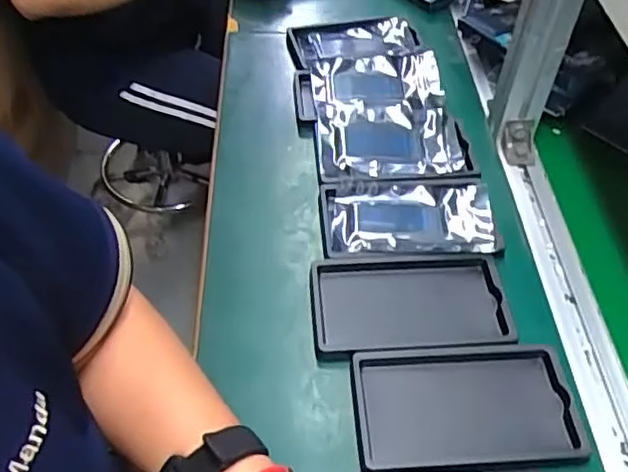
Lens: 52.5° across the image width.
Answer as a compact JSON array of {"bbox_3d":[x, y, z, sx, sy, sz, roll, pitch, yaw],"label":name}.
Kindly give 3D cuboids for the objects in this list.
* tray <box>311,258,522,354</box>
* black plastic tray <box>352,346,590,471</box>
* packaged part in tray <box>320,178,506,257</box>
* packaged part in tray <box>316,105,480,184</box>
[{"bbox_3d":[0.080,0.055,0.532,0.159,0.012,0.093,0,49,-5],"label":"tray"},{"bbox_3d":[0.111,0.125,0.471,0.160,0.011,0.093,0,49,-4],"label":"black plastic tray"},{"bbox_3d":[0.089,-0.015,0.596,0.158,0.023,0.095,0,49,-5],"label":"packaged part in tray"},{"bbox_3d":[0.083,-0.096,0.660,0.157,0.013,0.108,-1,49,-5],"label":"packaged part in tray"}]

